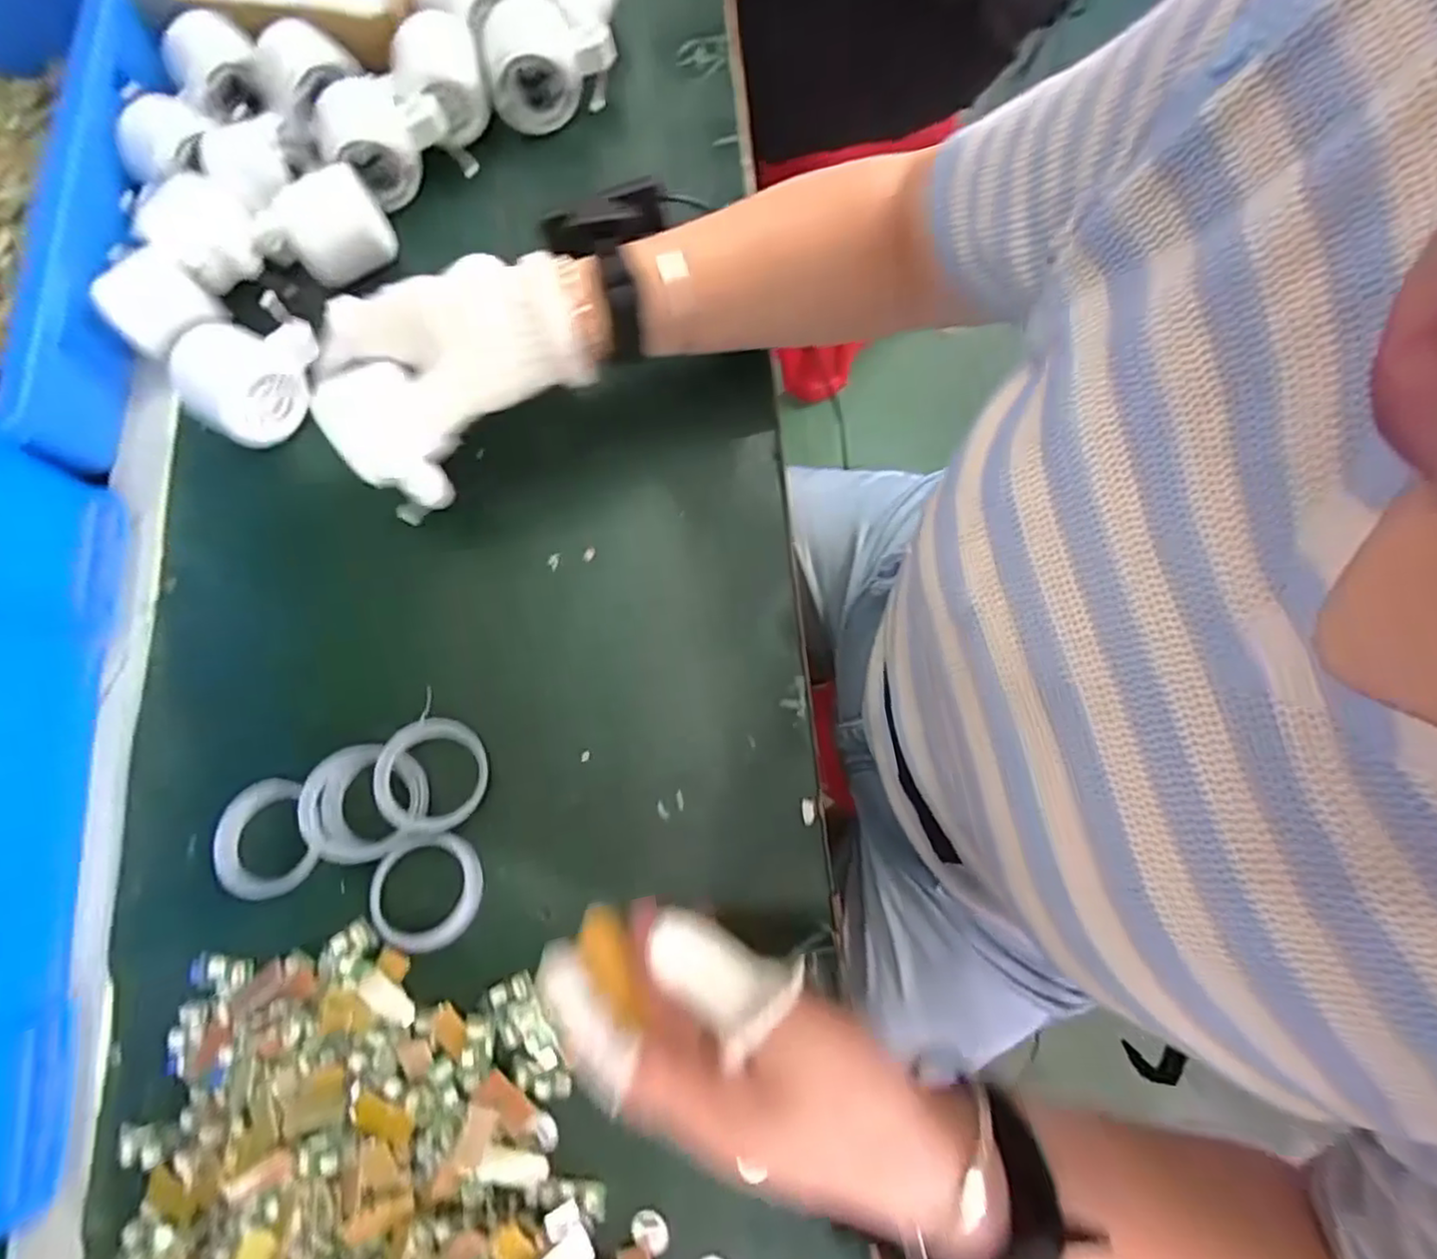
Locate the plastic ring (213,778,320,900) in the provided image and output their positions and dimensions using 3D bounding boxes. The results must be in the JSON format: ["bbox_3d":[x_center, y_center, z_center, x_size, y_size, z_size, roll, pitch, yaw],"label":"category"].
[{"bbox_3d":[-0.257,0.118,0.376,0.059,0.014,0.063,-1,77,3],"label":"plastic ring"}]

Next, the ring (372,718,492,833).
[{"bbox_3d":[-0.162,0.082,0.378,0.060,0.010,0.062,-1,77,3],"label":"ring"}]

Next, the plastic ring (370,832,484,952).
[{"bbox_3d":[-0.157,0.141,0.362,0.058,0.015,0.056,-1,77,3],"label":"plastic ring"}]

